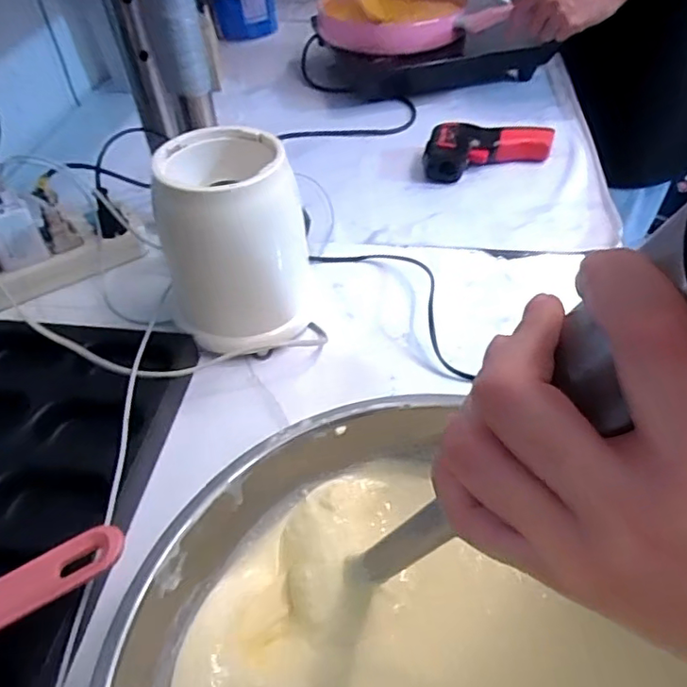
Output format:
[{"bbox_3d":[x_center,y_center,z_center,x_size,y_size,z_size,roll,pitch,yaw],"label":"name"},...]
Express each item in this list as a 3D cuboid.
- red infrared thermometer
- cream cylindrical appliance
[{"bbox_3d":[0.185,-0.258,0.758,0.179,0.050,0.067,-15,47,-12],"label":"red infrared thermometer"},{"bbox_3d":[-0.089,-0.082,0.514,0.111,0.172,0.112,-9,47,-6],"label":"cream cylindrical appliance"}]

